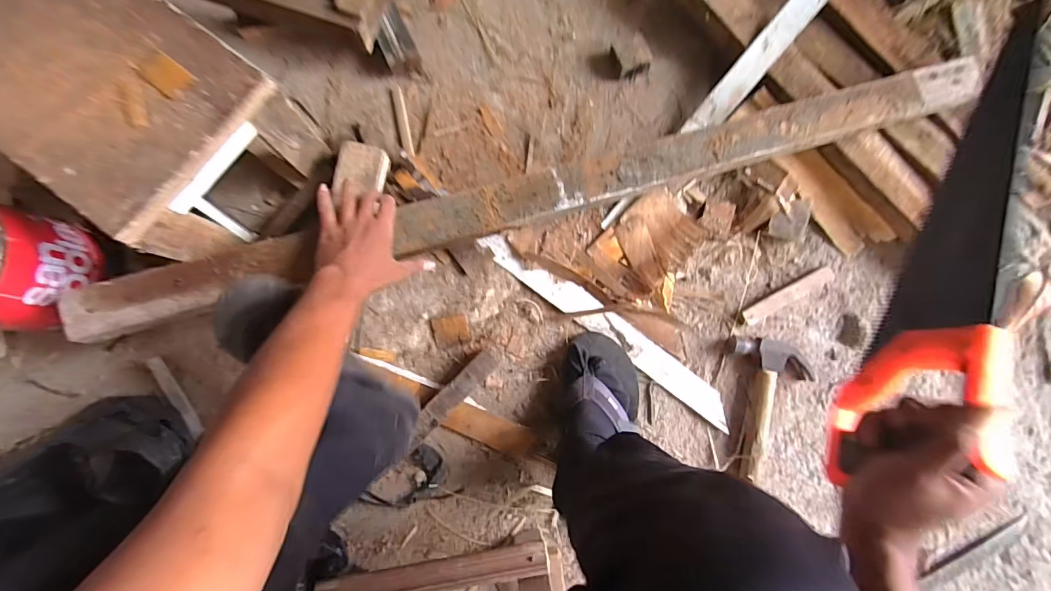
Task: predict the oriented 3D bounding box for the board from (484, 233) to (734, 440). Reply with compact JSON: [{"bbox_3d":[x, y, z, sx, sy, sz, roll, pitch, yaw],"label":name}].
[{"bbox_3d":[0.128,0.046,0.705,0.450,0.021,0.051,37,81,-1],"label":"board"}]

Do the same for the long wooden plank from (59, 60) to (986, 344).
[{"bbox_3d":[0.049,-0.138,0.597,1.179,0.032,0.066,-16,83,-6],"label":"long wooden plank"}]

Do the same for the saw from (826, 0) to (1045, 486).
[{"bbox_3d":[0.338,-0.038,0.354,0.031,0.111,0.386,20,88,-1],"label":"saw"}]

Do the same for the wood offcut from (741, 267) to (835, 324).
[{"bbox_3d":[0.417,0.000,0.730,0.173,0.020,0.027,-27,84,-7],"label":"wood offcut"}]

